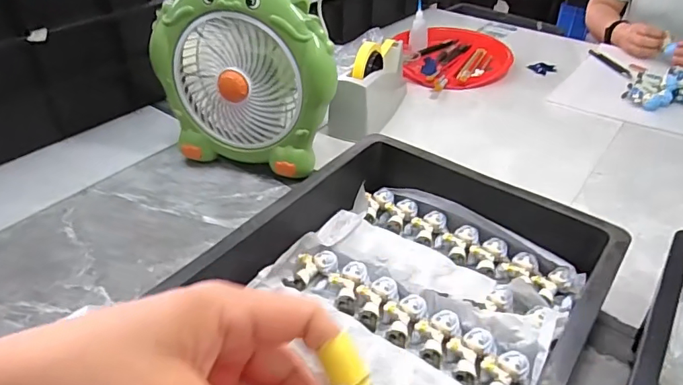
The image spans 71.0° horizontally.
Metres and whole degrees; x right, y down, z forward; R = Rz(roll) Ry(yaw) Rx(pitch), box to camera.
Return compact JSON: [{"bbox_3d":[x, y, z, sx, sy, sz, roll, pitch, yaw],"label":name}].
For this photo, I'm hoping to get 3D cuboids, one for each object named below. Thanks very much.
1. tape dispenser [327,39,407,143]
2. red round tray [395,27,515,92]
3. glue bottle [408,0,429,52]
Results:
[{"bbox_3d":[0.051,-0.192,0.822,0.088,0.119,0.207,12,40,16],"label":"tape dispenser"},{"bbox_3d":[0.243,-0.284,1.001,0.236,0.045,0.233,-1,38,1],"label":"red round tray"},{"bbox_3d":[0.171,-0.359,1.048,0.040,0.104,0.030,6,-3,9],"label":"glue bottle"}]

